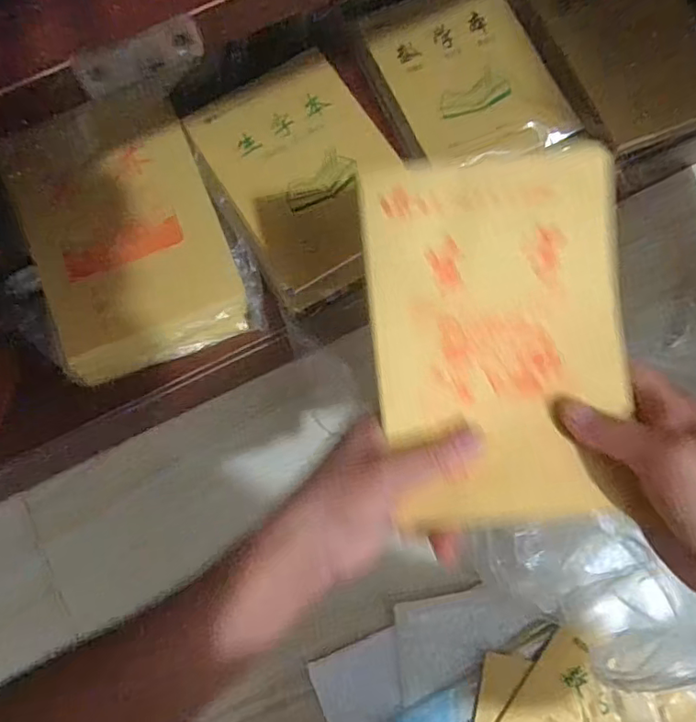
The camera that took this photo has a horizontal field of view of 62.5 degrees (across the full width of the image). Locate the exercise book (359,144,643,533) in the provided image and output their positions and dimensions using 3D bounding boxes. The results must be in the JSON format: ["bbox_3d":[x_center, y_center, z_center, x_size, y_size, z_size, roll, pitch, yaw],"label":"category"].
[{"bbox_3d":[0.080,-0.010,0.302,0.129,0.011,0.189,-6,96,-3],"label":"exercise book"}]

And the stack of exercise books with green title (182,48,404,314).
[{"bbox_3d":[-0.032,-0.147,0.457,0.133,0.022,0.183,-31,80,-6],"label":"stack of exercise books with green title"}]

